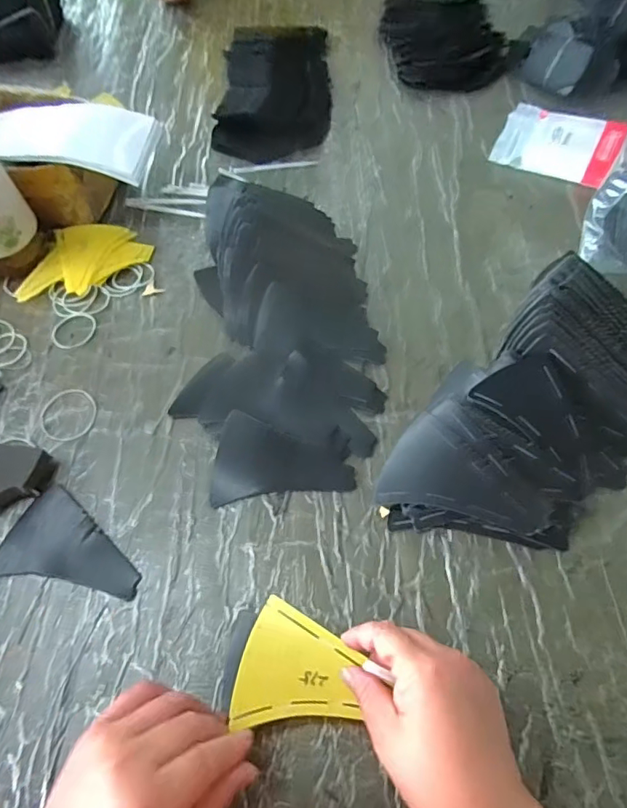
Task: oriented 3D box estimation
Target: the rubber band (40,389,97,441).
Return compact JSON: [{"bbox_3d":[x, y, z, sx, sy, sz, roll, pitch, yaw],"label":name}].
[{"bbox_3d":[-0.239,0.010,0.488,0.054,0.004,0.057,-1,61,3],"label":"rubber band"}]

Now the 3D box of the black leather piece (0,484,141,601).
[{"bbox_3d":[-0.199,0.113,0.419,0.121,0.006,0.076,6,62,7],"label":"black leather piece"}]

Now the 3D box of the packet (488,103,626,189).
[{"bbox_3d":[0.305,-0.326,0.624,0.137,0.027,0.103,25,65,16],"label":"packet"}]

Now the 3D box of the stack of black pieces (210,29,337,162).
[{"bbox_3d":[-0.053,-0.460,0.710,0.153,0.048,0.282,0,61,4],"label":"stack of black pieces"}]

